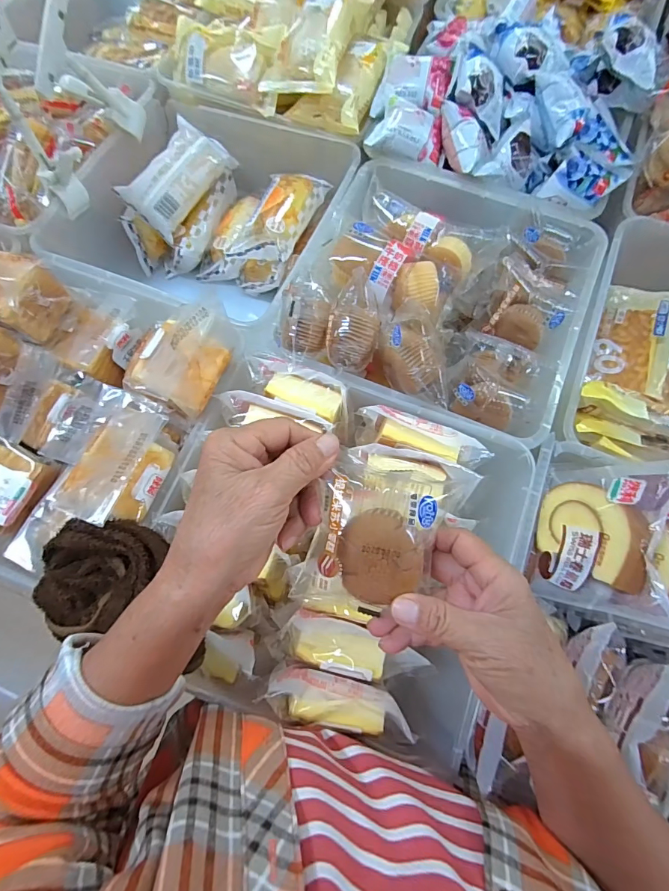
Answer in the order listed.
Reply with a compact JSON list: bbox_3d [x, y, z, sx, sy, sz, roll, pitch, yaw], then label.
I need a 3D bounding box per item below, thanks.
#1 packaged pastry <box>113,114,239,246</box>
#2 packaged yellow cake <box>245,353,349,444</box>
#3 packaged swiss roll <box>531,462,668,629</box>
[{"bbox_3d":[-0.182,-0.321,0.498,0.130,0.063,0.030,-50,48,-5],"label":"packaged pastry"},{"bbox_3d":[-0.030,-0.050,0.387,0.106,0.025,0.041,25,73,8],"label":"packaged yellow cake"},{"bbox_3d":[0.216,0.072,0.338,0.023,0.103,0.117,22,75,-32],"label":"packaged swiss roll"}]

